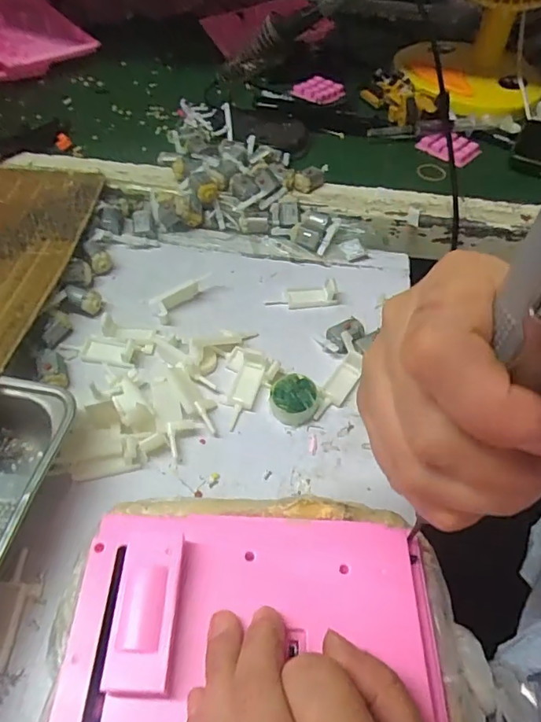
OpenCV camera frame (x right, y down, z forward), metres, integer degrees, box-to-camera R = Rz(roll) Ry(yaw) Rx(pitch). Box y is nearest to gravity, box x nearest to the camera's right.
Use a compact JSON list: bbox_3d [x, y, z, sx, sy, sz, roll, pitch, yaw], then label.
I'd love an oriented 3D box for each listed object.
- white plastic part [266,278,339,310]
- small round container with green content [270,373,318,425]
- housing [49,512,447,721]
[{"bbox_3d":[0.026,-0.056,0.412,0.057,0.017,0.021,-4,53,-7],"label":"white plastic part"},{"bbox_3d":[0.016,0.026,0.349,0.031,0.018,0.031,2,53,-2],"label":"small round container with green content"},{"bbox_3d":[-0.006,0.122,0.203,0.152,0.021,0.123,3,53,-1],"label":"housing"}]

